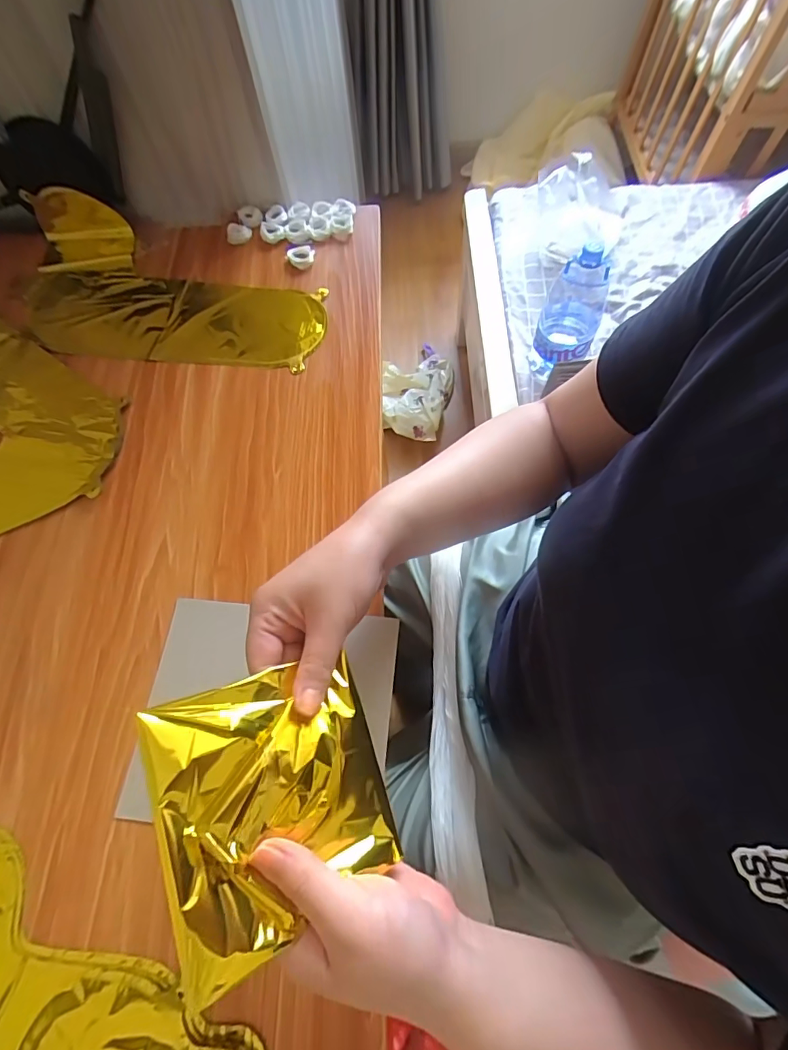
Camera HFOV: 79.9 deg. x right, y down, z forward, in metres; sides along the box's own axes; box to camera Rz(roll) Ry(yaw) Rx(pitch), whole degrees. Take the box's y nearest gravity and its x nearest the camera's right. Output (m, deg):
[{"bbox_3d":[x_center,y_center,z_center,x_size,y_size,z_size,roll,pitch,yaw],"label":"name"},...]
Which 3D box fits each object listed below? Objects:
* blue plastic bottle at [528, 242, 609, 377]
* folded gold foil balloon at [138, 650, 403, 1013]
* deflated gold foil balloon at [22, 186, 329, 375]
[{"bbox_3d":[0.311,-0.369,0.816,0.099,0.239,0.092,22,69,13],"label":"blue plastic bottle"},{"bbox_3d":[-0.061,0.141,0.250,0.115,0.014,0.121,-10,67,-32],"label":"folded gold foil balloon"},{"bbox_3d":[-0.263,-0.278,0.542,0.372,0.066,0.189,6,66,5],"label":"deflated gold foil balloon"}]

